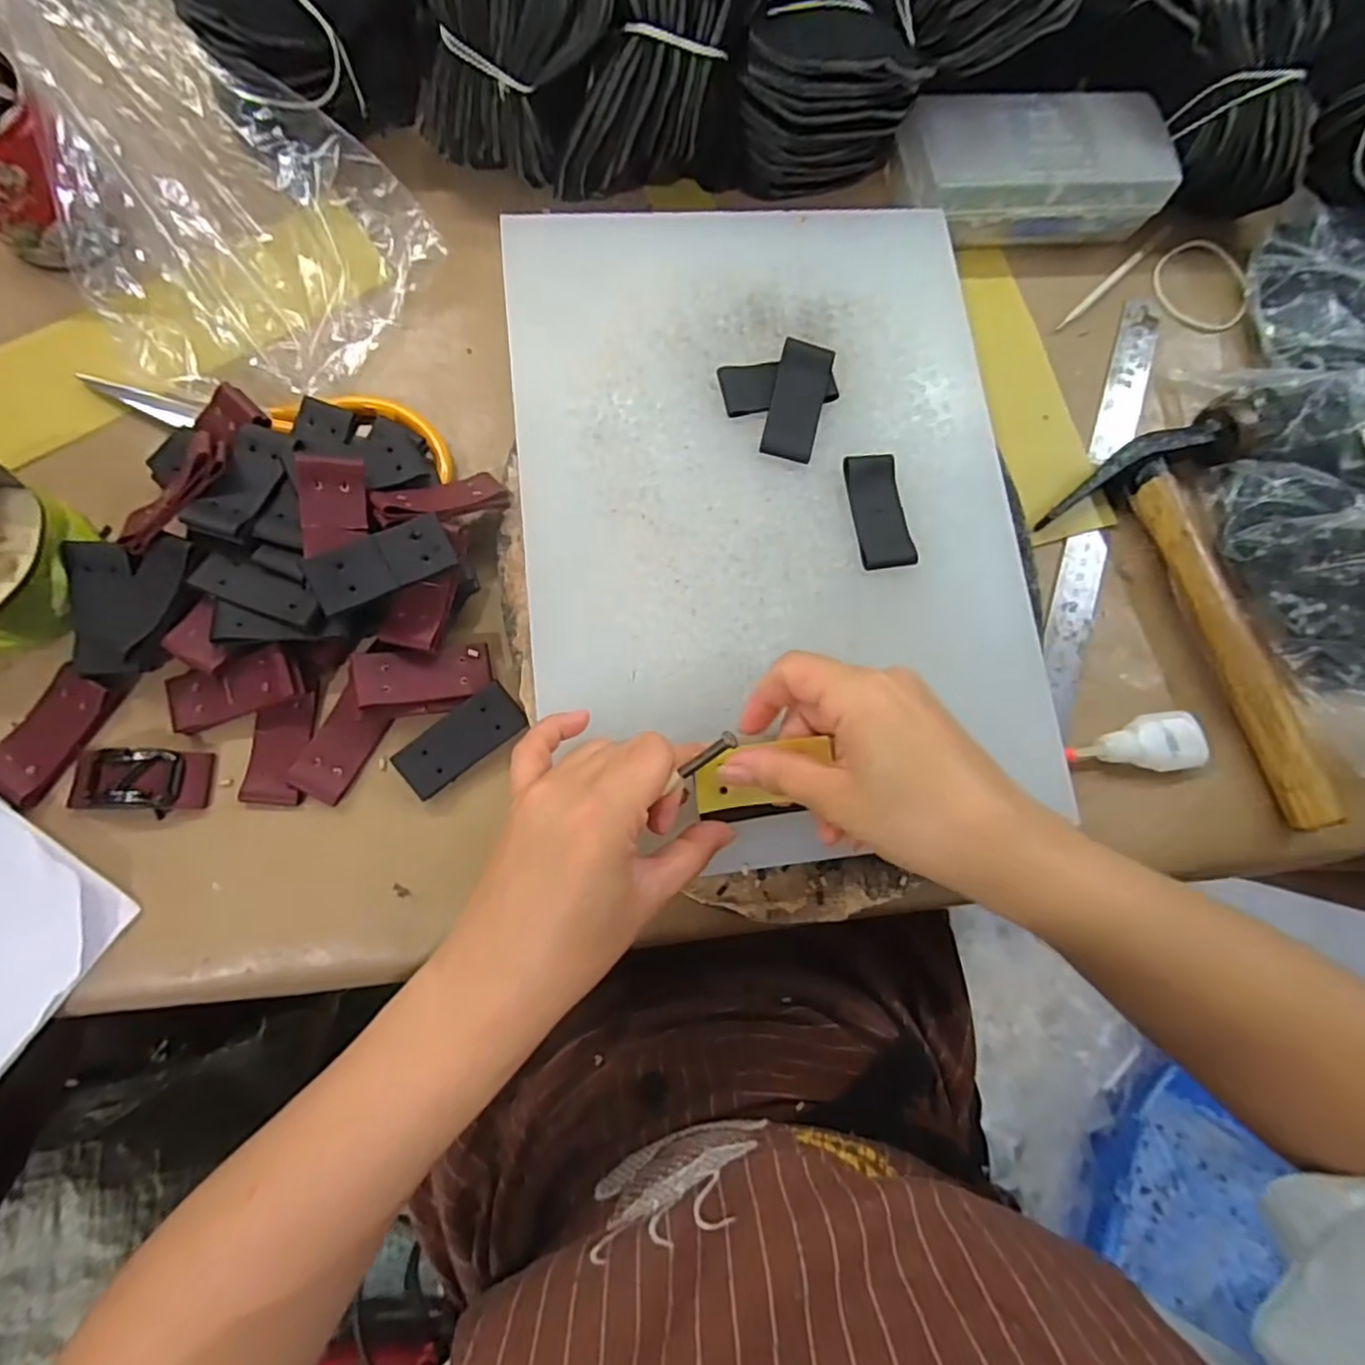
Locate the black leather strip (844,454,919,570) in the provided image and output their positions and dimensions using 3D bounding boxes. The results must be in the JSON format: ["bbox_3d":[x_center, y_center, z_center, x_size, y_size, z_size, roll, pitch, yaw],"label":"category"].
[{"bbox_3d":[0.100,-0.087,0.336,0.027,0.012,0.059,-8,80,-7],"label":"black leather strip"}]

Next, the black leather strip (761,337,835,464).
[{"bbox_3d":[0.059,-0.144,0.338,0.027,0.011,0.059,13,78,-3],"label":"black leather strip"}]

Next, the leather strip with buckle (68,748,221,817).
[{"bbox_3d":[-0.255,0.046,0.307,0.060,0.008,0.029,4,78,-5],"label":"leather strip with buckle"}]

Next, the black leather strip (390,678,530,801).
[{"bbox_3d":[-0.108,0.028,0.323,0.063,0.010,0.028,-39,85,-11],"label":"black leather strip"}]

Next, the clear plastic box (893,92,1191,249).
[{"bbox_3d":[0.208,-0.308,0.395,0.156,0.042,0.068,-8,81,-6],"label":"clear plastic box"}]

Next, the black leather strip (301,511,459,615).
[{"bbox_3d":[-0.135,-0.054,0.296,0.060,0.004,0.025,-27,97,-19],"label":"black leather strip"}]

